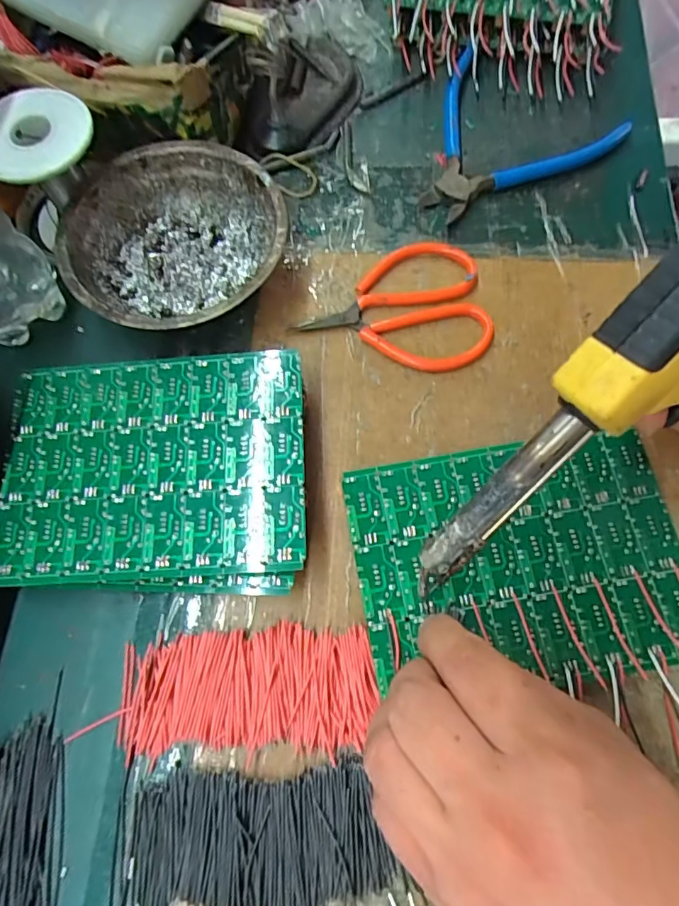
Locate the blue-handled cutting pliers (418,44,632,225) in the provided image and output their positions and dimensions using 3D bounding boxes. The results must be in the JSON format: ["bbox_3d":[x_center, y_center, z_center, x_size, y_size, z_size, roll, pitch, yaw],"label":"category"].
[{"bbox_3d":[0.105,-0.229,0.344,0.143,0.019,0.114,-24,72,-6],"label":"blue-handled cutting pliers"}]

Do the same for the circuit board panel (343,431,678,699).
[{"bbox_3d":[0.086,0.050,0.241,0.152,0.005,0.112,-10,71,-2],"label":"circuit board panel"}]

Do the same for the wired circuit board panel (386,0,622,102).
[{"bbox_3d":[0.118,-0.351,0.373,0.156,0.043,0.180,8,71,4],"label":"wired circuit board panel"}]

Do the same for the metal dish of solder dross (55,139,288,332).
[{"bbox_3d":[-0.095,-0.122,0.301,0.123,0.038,0.126,0,71,1],"label":"metal dish of solder dross"}]

